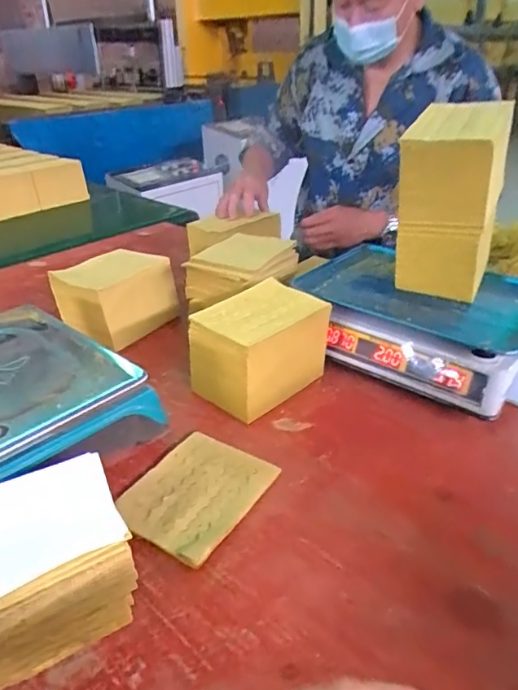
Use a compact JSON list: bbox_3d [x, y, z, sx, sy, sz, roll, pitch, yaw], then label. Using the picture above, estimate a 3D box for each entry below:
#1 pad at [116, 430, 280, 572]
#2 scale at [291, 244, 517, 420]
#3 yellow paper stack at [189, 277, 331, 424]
[{"bbox_3d":[-0.069,0.160,0.556,0.122,0.012,0.151,17,34,28],"label":"pad"},{"bbox_3d":[0.251,-0.034,0.817,0.358,0.121,0.286,18,34,29],"label":"scale"},{"bbox_3d":[0.002,0.005,0.707,0.122,0.127,0.167,25,38,37],"label":"yellow paper stack"}]

